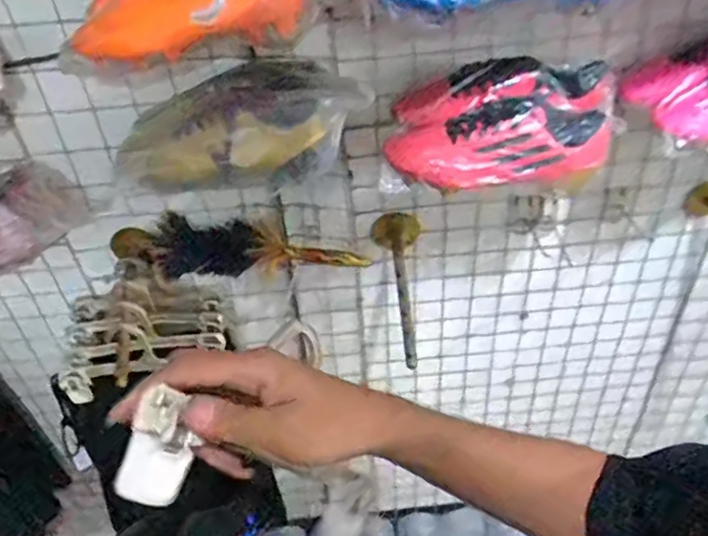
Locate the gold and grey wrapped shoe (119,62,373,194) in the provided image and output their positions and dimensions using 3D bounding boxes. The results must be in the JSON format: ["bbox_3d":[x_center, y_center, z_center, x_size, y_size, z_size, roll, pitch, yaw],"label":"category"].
[{"bbox_3d":[-0.127,-0.169,0.744,0.268,0.086,0.141,-8,43,-3],"label":"gold and grey wrapped shoe"}]

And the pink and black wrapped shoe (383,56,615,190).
[{"bbox_3d":[0.169,-0.173,0.748,0.245,0.094,0.132,4,43,10],"label":"pink and black wrapped shoe"}]

